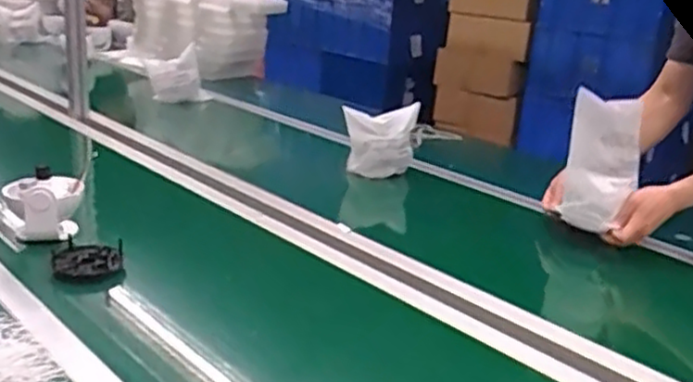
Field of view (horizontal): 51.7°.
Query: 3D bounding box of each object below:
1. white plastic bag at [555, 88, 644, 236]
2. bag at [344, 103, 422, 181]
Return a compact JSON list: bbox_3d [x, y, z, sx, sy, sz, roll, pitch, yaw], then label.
[{"bbox_3d":[0.438,-0.046,1.227,0.113,0.226,0.101,11,20,21],"label":"white plastic bag"},{"bbox_3d":[0.078,-0.112,1.601,0.147,0.146,0.140,13,21,25],"label":"bag"}]

